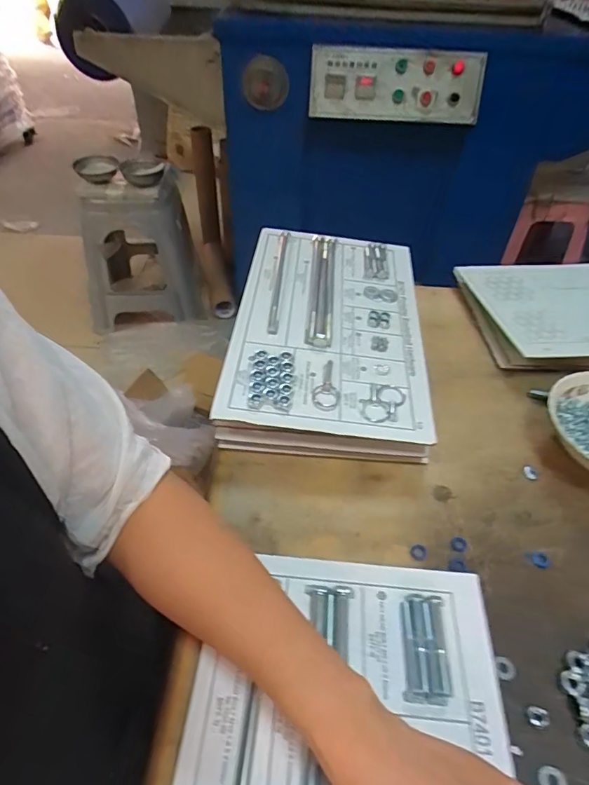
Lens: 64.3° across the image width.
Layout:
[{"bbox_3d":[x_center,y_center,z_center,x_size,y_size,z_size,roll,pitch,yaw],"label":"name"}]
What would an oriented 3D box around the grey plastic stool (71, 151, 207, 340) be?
[{"bbox_3d":[-0.532,-0.506,1.603,0.383,0.478,0.234,-4,45,-7],"label":"grey plastic stool"}]

